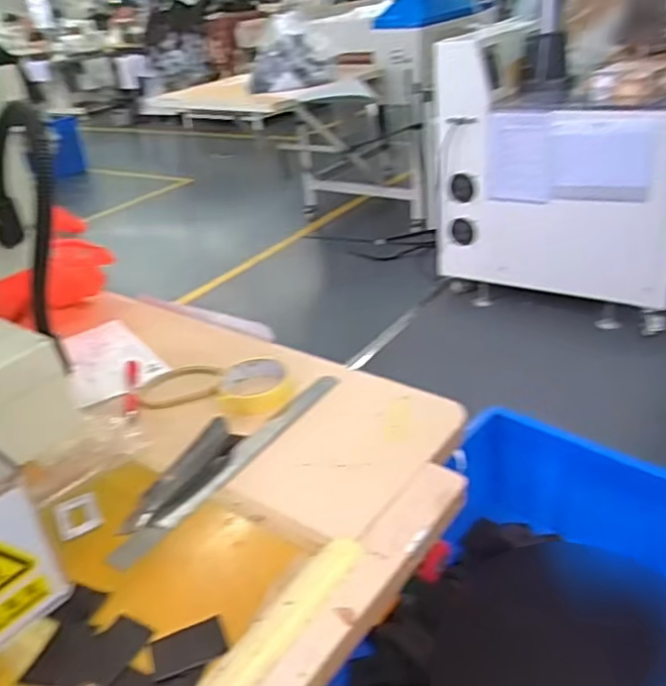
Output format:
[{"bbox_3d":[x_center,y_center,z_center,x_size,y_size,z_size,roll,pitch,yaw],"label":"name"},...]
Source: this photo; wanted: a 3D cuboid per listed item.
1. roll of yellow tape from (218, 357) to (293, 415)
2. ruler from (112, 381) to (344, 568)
[{"bbox_3d":[-0.092,0.047,0.752,0.084,0.020,0.100,-11,30,-6],"label":"roll of yellow tape"},{"bbox_3d":[-0.095,0.119,0.660,0.034,0.006,0.323,11,34,35],"label":"ruler"}]

